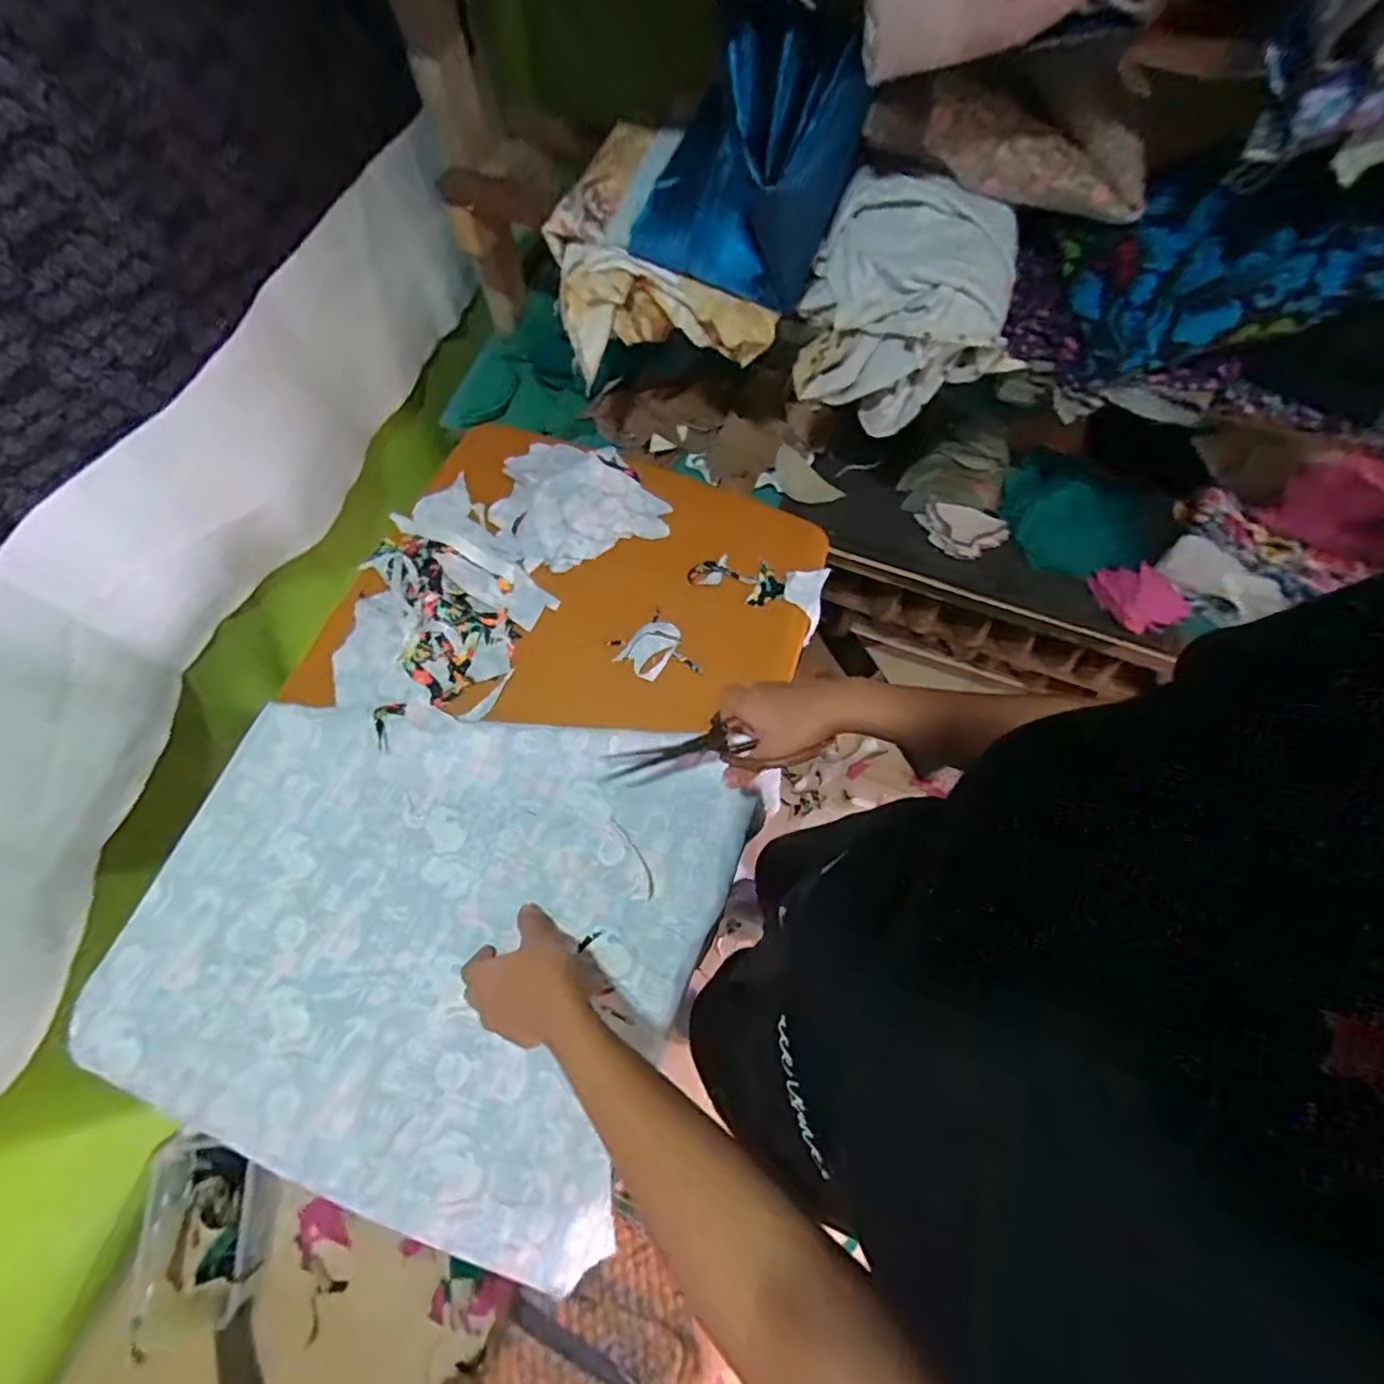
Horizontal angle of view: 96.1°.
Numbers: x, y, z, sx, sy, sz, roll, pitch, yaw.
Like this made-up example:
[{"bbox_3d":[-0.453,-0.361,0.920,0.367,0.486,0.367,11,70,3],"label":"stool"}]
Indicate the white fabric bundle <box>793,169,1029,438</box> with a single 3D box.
[{"bbox_3d":[0.216,-0.380,0.619,0.202,0.160,0.137,6,68,1],"label":"white fabric bundle"}]

